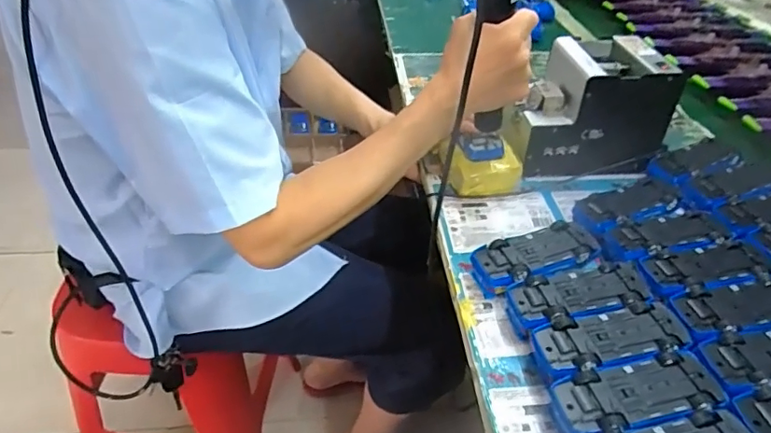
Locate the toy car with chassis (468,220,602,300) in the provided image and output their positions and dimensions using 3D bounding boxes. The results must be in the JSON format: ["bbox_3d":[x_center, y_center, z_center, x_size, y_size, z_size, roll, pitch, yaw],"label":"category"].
[{"bbox_3d":[0.153,0.047,0.540,0.126,0.044,0.057,-13,42,-18],"label":"toy car with chassis"}]

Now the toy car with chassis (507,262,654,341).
[{"bbox_3d":[0.181,0.080,0.500,0.129,0.037,0.058,-9,41,-14],"label":"toy car with chassis"}]

